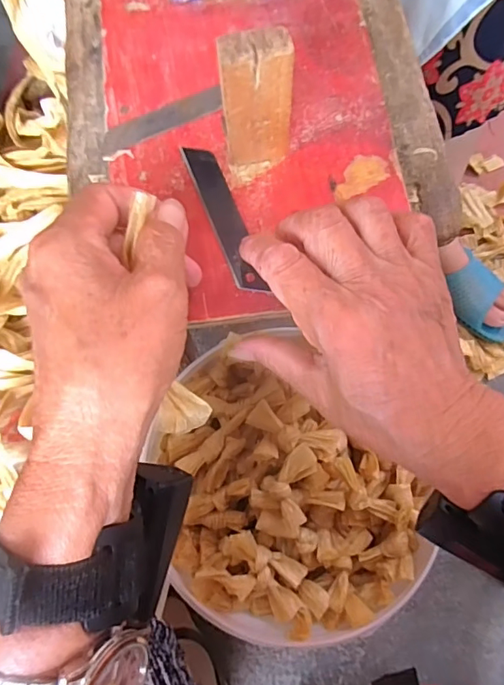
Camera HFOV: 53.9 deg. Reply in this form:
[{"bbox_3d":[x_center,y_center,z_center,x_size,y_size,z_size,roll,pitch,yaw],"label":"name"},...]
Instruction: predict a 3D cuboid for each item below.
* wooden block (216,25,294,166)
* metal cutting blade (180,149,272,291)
[{"bbox_3d":[0.002,-0.122,0.254,0.034,0.071,0.017,-11,74,-3],"label":"wooden block"},{"bbox_3d":[-0.016,-0.071,0.279,0.018,0.004,0.098,-19,74,-4],"label":"metal cutting blade"}]

